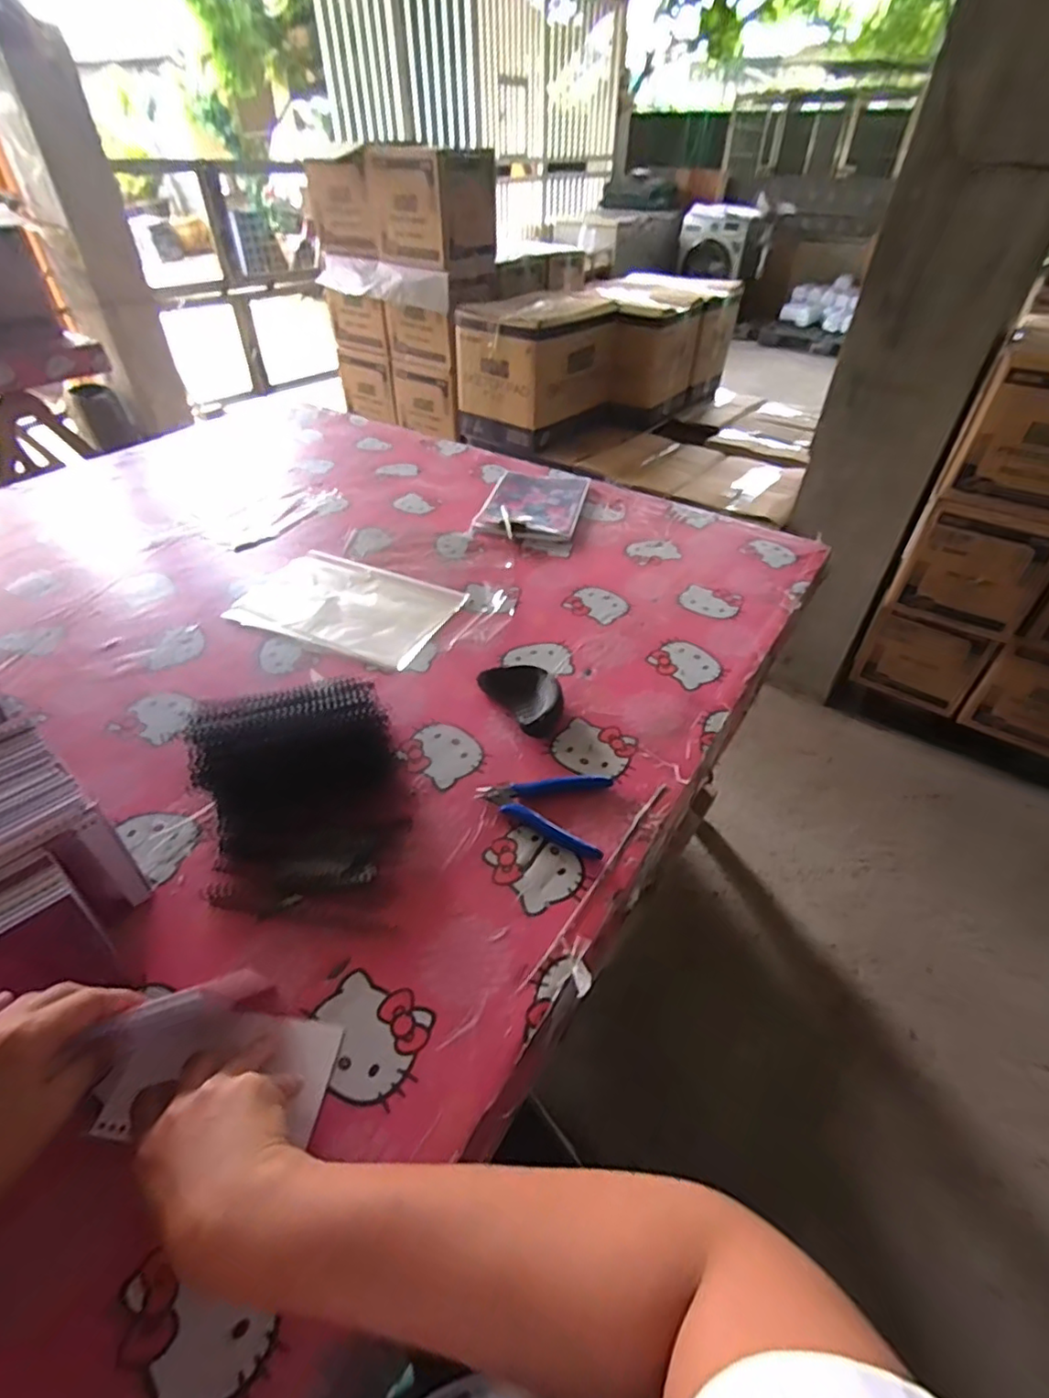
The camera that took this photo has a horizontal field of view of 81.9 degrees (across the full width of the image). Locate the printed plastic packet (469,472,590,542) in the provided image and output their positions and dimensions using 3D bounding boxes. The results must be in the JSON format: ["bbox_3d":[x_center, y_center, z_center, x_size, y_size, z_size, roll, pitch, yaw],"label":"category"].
[{"bbox_3d":[0.015,-0.324,0.995,0.155,0.023,0.218,10,44,10],"label":"printed plastic packet"}]

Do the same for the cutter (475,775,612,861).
[{"bbox_3d":[0.028,0.089,0.563,0.123,0.008,0.084,23,48,21],"label":"cutter"}]

